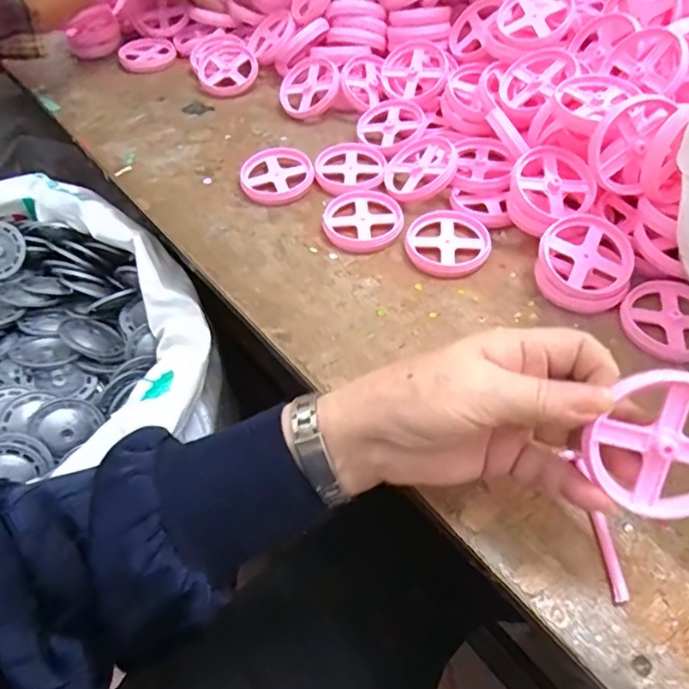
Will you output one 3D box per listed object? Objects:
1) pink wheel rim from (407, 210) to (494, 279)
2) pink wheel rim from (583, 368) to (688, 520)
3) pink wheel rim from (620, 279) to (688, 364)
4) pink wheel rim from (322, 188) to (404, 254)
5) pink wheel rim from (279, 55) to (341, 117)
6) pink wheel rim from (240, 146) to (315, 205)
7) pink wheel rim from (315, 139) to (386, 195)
[{"bbox_3d":[0.080,-0.081,0.432,0.062,0.012,0.068,-10,53,-3],"label":"pink wheel rim"},{"bbox_3d":[0.141,0.045,0.240,0.059,0.006,0.063,2,98,11],"label":"pink wheel rim"},{"bbox_3d":[0.223,-0.017,0.374,0.060,0.014,0.062,-24,55,-13],"label":"pink wheel rim"},{"bbox_3d":[0.014,-0.104,0.454,0.062,0.011,0.070,-13,53,-5],"label":"pink wheel rim"},{"bbox_3d":[-0.036,-0.263,0.560,0.064,0.014,0.072,-38,60,13],"label":"pink wheel rim"},{"bbox_3d":[-0.061,-0.150,0.489,0.062,0.015,0.064,-2,53,3],"label":"pink wheel rim"},{"bbox_3d":[0.005,-0.158,0.492,0.064,0.010,0.062,-2,53,3],"label":"pink wheel rim"}]

